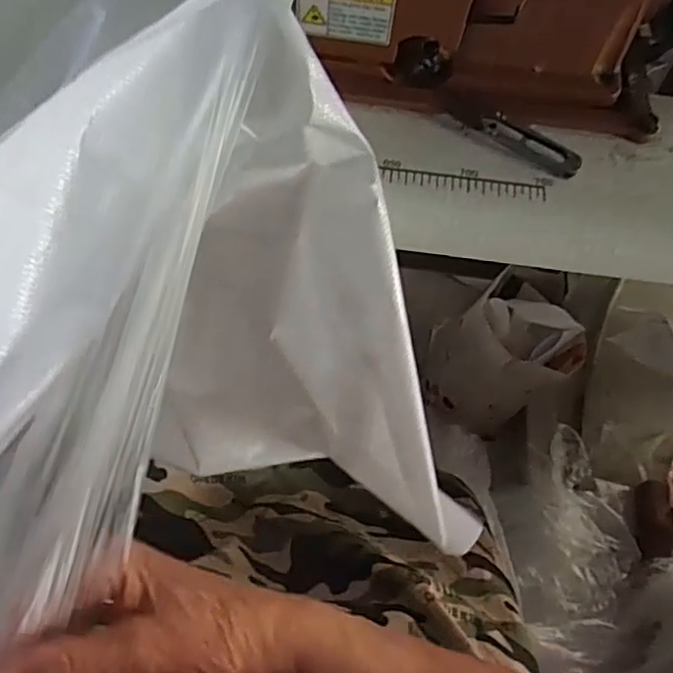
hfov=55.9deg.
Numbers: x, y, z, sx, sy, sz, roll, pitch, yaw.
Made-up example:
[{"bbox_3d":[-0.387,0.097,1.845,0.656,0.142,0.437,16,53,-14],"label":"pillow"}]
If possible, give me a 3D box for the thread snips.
[{"bbox_3d":[0.118,-0.138,0.435,0.103,0.010,0.019,32,67,12],"label":"thread snips"}]

